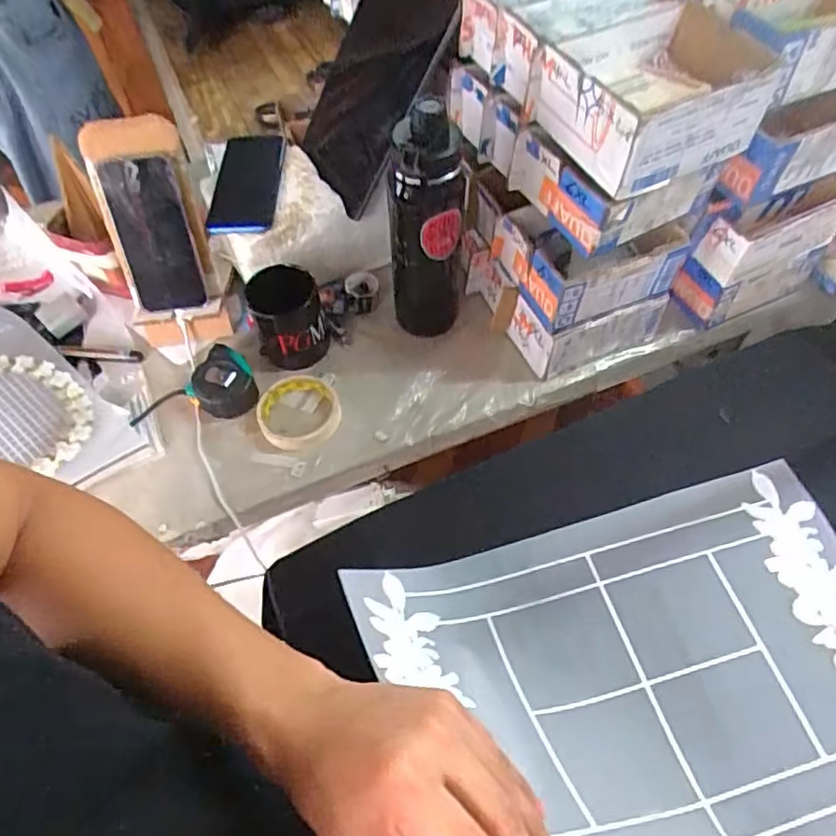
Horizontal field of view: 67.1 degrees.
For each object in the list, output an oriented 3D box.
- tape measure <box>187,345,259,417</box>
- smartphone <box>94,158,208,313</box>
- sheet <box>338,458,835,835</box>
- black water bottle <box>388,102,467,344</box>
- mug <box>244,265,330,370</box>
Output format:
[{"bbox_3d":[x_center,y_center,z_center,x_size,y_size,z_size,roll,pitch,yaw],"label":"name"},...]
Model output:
[{"bbox_3d":[-0.224,-0.038,0.735,0.076,0.041,0.069,30,63,19],"label":"tape measure"},{"bbox_3d":[-0.302,-0.207,0.722,0.086,0.165,0.015,-5,27,8],"label":"smartphone"},{"bbox_3d":[0.165,0.161,0.410,0.365,0.093,0.247,-15,58,-8],"label":"sheet"},{"bbox_3d":[0.010,-0.209,0.693,0.076,0.280,0.076,-1,57,1],"label":"black water bottle"},{"bbox_3d":[-0.148,-0.111,0.734,0.079,0.101,0.085,-1,57,1],"label":"mug"}]

